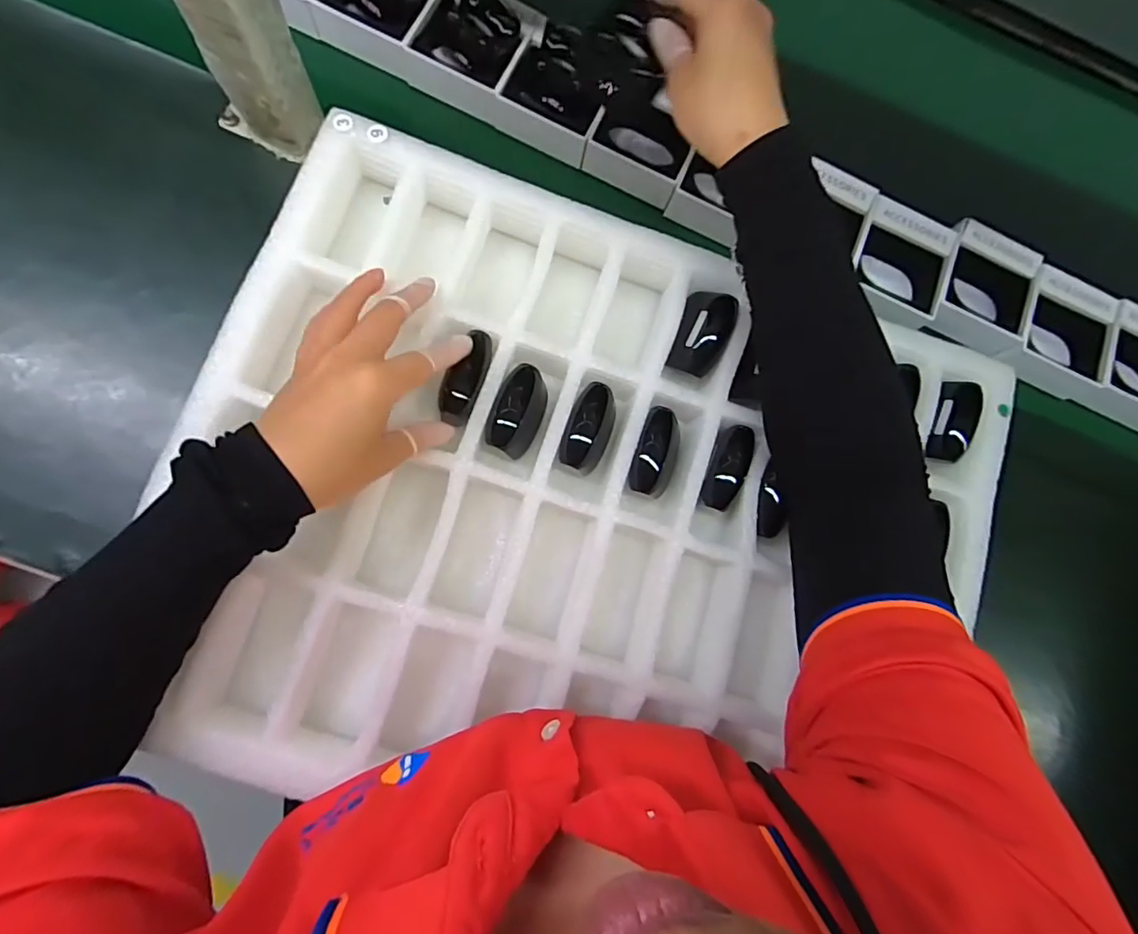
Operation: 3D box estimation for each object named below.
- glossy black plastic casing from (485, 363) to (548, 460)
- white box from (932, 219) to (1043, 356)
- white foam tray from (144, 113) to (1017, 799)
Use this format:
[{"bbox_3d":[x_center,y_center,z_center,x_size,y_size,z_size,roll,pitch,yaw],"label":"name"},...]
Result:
[{"bbox_3d":[-0.034,-0.037,0.361,0.033,0.032,0.059,23,81,-3],"label":"glossy black plastic casing"},{"bbox_3d":[0.354,-0.149,0.456,0.079,0.035,0.096,20,77,-5],"label":"white box"},{"bbox_3d":[0.024,0.027,0.357,0.503,0.056,0.392,18,81,-4],"label":"white foam tray"}]

